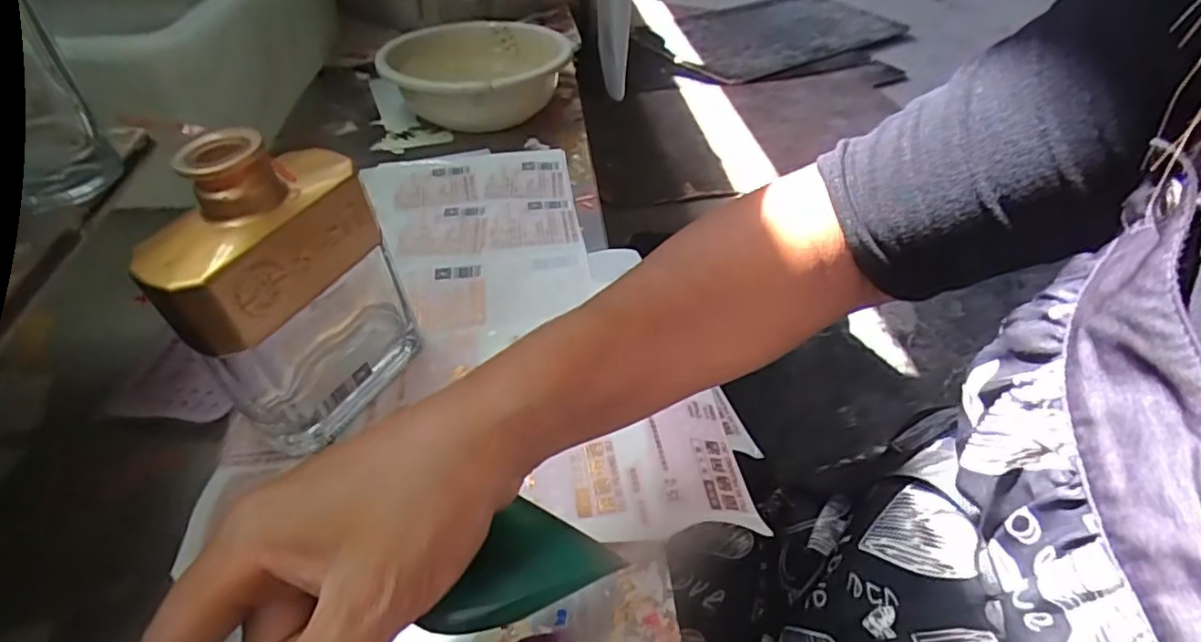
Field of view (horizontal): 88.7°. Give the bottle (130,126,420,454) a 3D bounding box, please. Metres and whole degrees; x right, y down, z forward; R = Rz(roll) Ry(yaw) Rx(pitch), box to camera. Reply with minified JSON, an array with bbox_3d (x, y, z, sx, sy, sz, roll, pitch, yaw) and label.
[{"bbox_3d":[-0.162,-0.018,0.327,0.049,0.159,0.120,23,46,17],"label":"bottle"}]

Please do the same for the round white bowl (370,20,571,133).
[{"bbox_3d":[-0.136,-0.266,0.662,0.188,0.065,0.193,3,43,-3],"label":"round white bowl"}]

